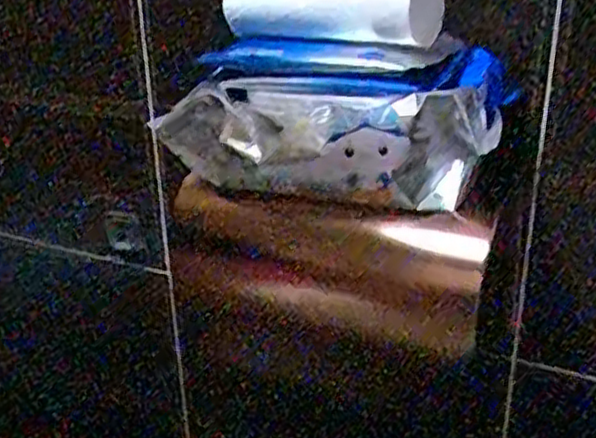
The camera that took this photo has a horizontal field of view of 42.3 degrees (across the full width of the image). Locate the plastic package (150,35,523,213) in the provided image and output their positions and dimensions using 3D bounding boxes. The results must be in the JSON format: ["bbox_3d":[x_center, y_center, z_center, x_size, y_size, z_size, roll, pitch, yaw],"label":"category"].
[{"bbox_3d":[0.016,-0.061,0.462,0.205,0.075,0.088,11,30,23],"label":"plastic package"}]

